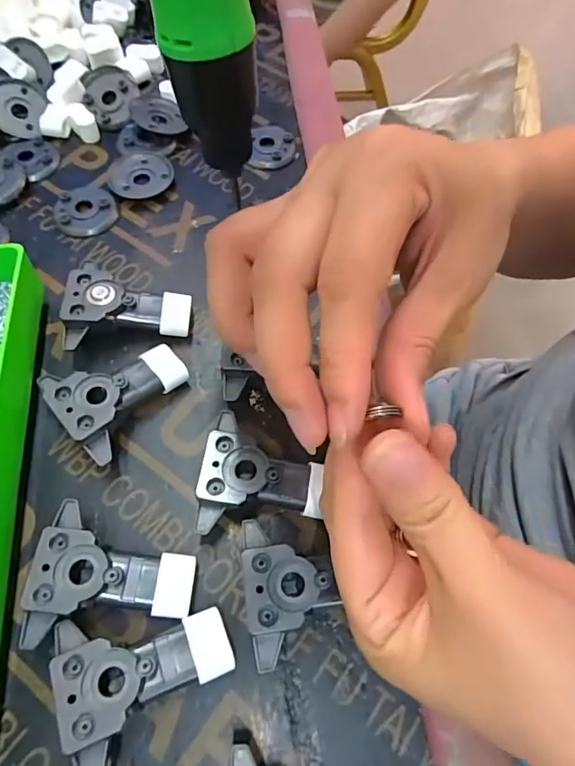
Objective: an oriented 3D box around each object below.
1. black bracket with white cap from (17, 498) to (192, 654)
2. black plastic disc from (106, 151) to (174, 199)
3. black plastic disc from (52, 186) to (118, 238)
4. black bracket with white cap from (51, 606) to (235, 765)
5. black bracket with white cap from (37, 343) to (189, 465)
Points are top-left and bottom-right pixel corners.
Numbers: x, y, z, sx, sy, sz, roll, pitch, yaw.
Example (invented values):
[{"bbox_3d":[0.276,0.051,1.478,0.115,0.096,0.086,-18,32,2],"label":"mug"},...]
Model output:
[{"bbox_3d":[-0.073,0.083,0.215,0.063,0.025,0.054,5,63,0],"label":"black bracket with white cap"},{"bbox_3d":[-0.100,-0.142,0.338,0.042,0.006,0.040,2,63,-1],"label":"black plastic disc"},{"bbox_3d":[-0.132,-0.111,0.323,0.040,0.005,0.038,1,63,-2],"label":"black plastic disc"},{"bbox_3d":[-0.055,0.114,0.199,0.063,0.030,0.054,-21,66,-12],"label":"black bracket with white cap"},{"bbox_3d":[-0.081,0.006,0.254,0.063,0.025,0.048,-36,70,-18],"label":"black bracket with white cap"}]

